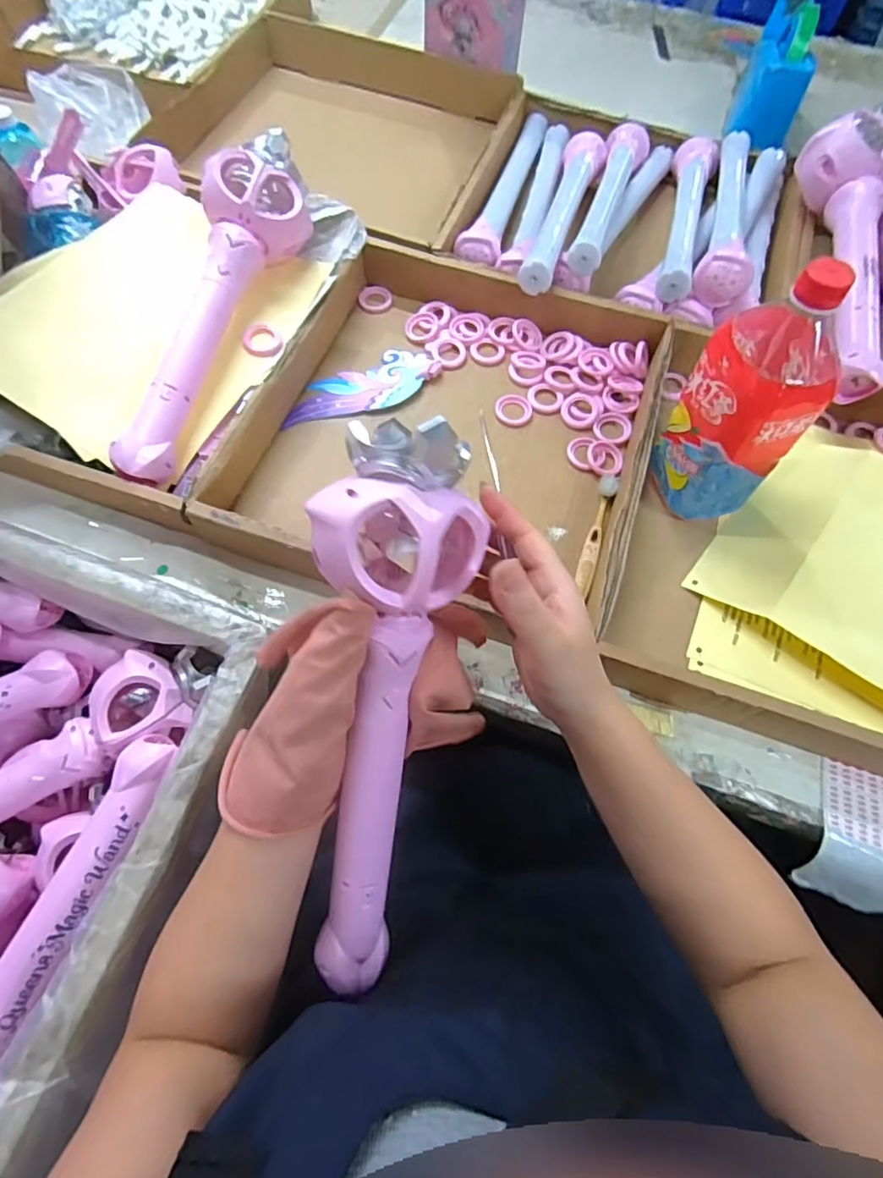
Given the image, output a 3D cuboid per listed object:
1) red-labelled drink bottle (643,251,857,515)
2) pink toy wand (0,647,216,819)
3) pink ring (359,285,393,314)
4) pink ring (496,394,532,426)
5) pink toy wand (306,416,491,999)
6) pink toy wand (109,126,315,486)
[{"bbox_3d":[0.242,-0.149,0.445,0.094,0.212,0.102,32,72,12],"label":"red-labelled drink bottle"},{"bbox_3d":[-0.355,0.154,0.441,0.357,0.043,0.080,-30,71,-11],"label":"pink toy wand"},{"bbox_3d":[-0.074,-0.327,0.630,0.037,0.005,0.035,0,68,0],"label":"pink ring"},{"bbox_3d":[0.074,-0.184,0.572,0.037,0.004,0.039,0,68,0],"label":"pink ring"},{"bbox_3d":[-0.039,0.079,0.338,0.090,0.050,0.342,7,106,3],"label":"pink toy wand"},{"bbox_3d":[-0.218,-0.265,0.515,0.084,0.079,0.361,18,67,6],"label":"pink toy wand"}]

